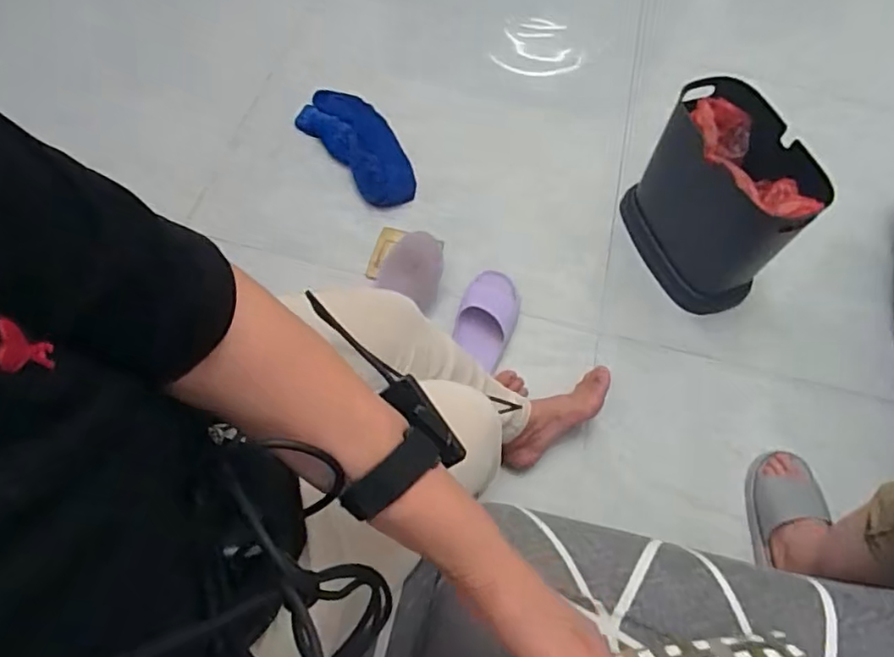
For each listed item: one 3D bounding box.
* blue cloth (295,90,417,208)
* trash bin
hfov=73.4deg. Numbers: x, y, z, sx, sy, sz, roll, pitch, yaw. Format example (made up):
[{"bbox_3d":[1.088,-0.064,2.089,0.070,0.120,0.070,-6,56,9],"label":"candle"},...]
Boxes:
[{"bbox_3d":[-0.176,-0.385,1.245,0.141,0.045,0.319,-38,71,-20],"label":"blue cloth"},{"bbox_3d":[0.482,-0.226,1.099,0.169,0.307,0.309,-19,65,-13],"label":"trash bin"}]

